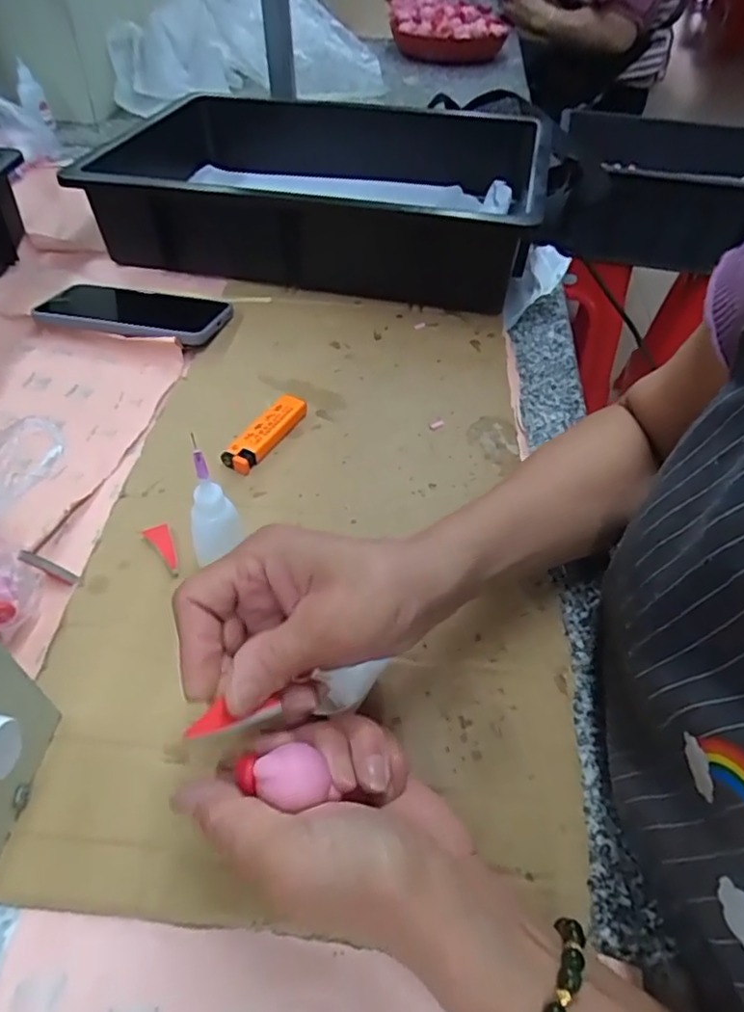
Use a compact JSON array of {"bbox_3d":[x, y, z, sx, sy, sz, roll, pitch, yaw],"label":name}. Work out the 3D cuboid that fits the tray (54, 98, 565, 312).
[{"bbox_3d":[-0.042,-0.343,0.659,0.432,0.098,0.319,7,48,4],"label":"tray"}]

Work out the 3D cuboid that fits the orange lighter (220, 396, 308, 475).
[{"bbox_3d":[-0.079,-0.055,0.456,0.023,0.014,0.082,24,51,18],"label":"orange lighter"}]

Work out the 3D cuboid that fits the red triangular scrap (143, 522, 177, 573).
[{"bbox_3d":[-0.132,0.026,0.380,0.015,0.004,0.037,-15,50,-16],"label":"red triangular scrap"}]

